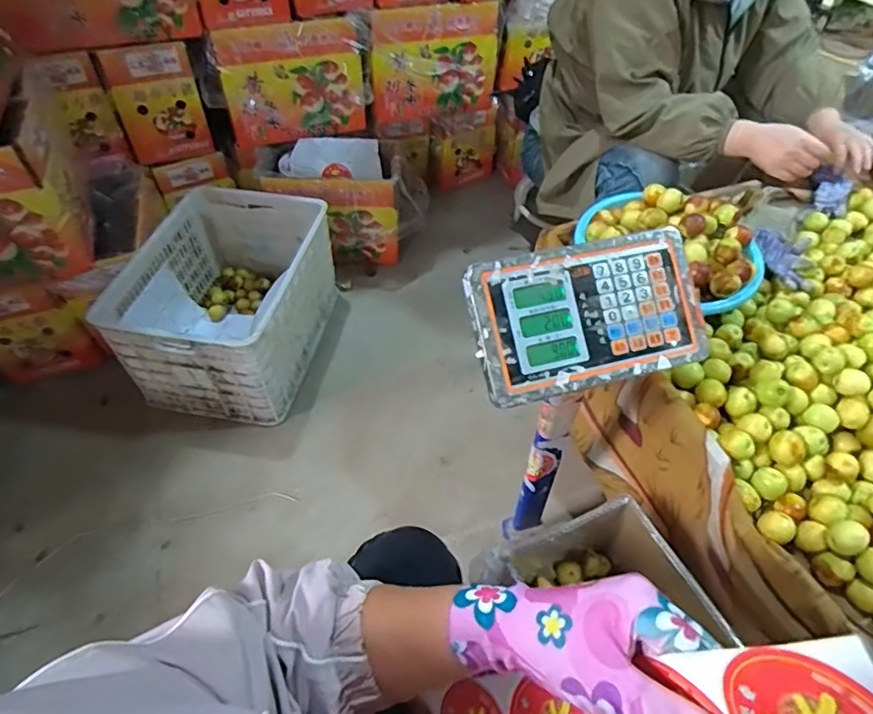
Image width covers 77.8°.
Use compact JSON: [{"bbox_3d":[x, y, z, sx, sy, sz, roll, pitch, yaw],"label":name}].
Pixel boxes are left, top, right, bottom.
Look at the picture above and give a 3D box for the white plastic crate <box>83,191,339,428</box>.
[{"bbox_3d":[-0.473,-0.135,1.270,0.364,0.279,0.480,10,51,7],"label":"white plastic crate"}]

